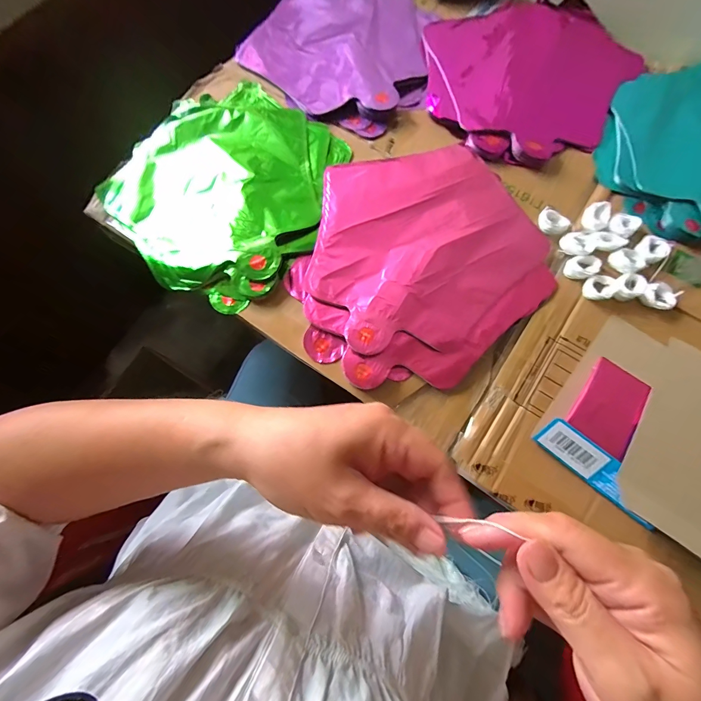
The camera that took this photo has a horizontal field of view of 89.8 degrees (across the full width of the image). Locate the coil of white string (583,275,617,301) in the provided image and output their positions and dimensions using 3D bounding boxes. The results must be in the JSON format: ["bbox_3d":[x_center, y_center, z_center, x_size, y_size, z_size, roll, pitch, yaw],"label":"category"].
[{"bbox_3d":[0.241,-0.060,0.340,0.030,0.014,0.025,-32,75,-9],"label":"coil of white string"}]

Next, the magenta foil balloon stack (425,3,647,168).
[{"bbox_3d":[0.217,-0.346,0.432,0.269,0.017,0.245,-31,74,-8],"label":"magenta foil balloon stack"}]

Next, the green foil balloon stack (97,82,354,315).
[{"bbox_3d":[-0.138,-0.190,0.387,0.246,0.015,0.246,34,76,11],"label":"green foil balloon stack"}]

